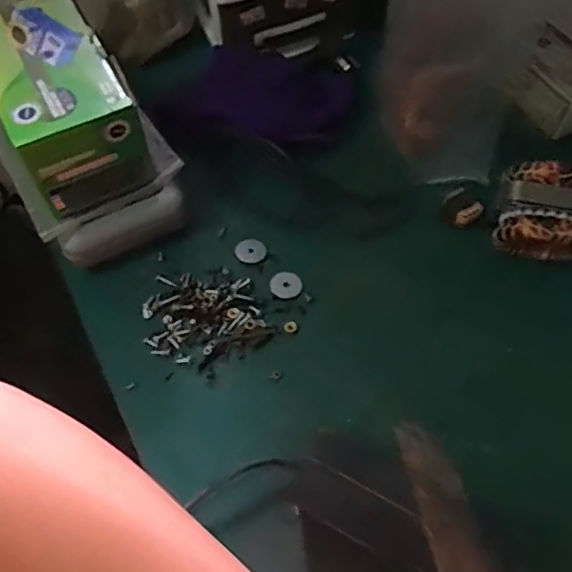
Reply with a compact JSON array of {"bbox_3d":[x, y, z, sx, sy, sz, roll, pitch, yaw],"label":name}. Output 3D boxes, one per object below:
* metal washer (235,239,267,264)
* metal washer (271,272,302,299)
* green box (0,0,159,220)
[{"bbox_3d":[-0.034,-0.034,0.579,0.030,0.004,0.024,-7,73,-3],"label":"metal washer"},{"bbox_3d":[0.000,-0.001,0.563,0.029,0.004,0.029,2,56,-3],"label":"metal washer"},{"bbox_3d":[-0.205,-0.165,0.558,0.102,0.116,0.175,-28,64,-13],"label":"green box"}]

